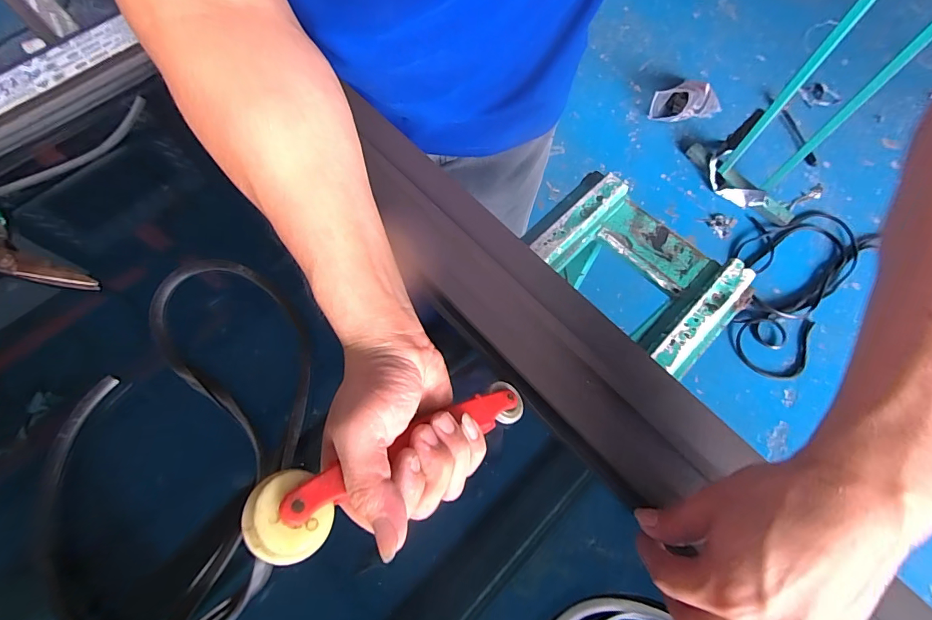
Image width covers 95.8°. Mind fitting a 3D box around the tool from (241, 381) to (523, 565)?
[{"bbox_3d":[-0.031,0.087,0.268,0.202,0.024,0.041,-13,62,-46],"label":"tool"}]

